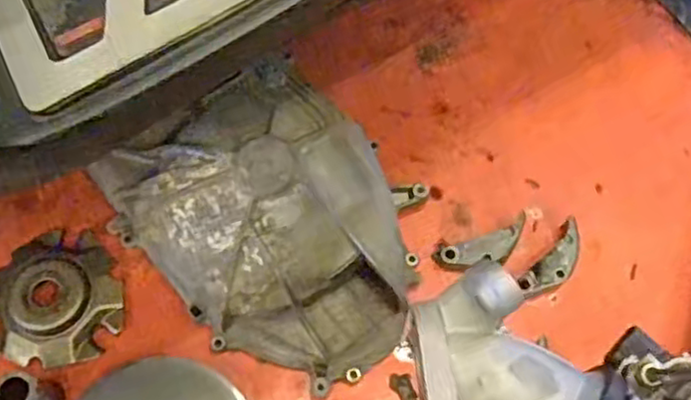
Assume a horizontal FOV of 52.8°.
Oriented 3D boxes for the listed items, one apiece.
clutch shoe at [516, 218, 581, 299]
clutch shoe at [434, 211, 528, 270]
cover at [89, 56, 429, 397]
[{"bbox_3d":[0.186,0.057,0.621,0.031,0.023,0.082,39,71,13],"label":"clutch shoe"},{"bbox_3d":[0.125,0.043,0.625,0.089,0.017,0.033,-17,69,-9],"label":"clutch shoe"},{"bbox_3d":[-0.057,0.004,0.594,0.289,0.094,0.219,43,72,15],"label":"cover"}]

